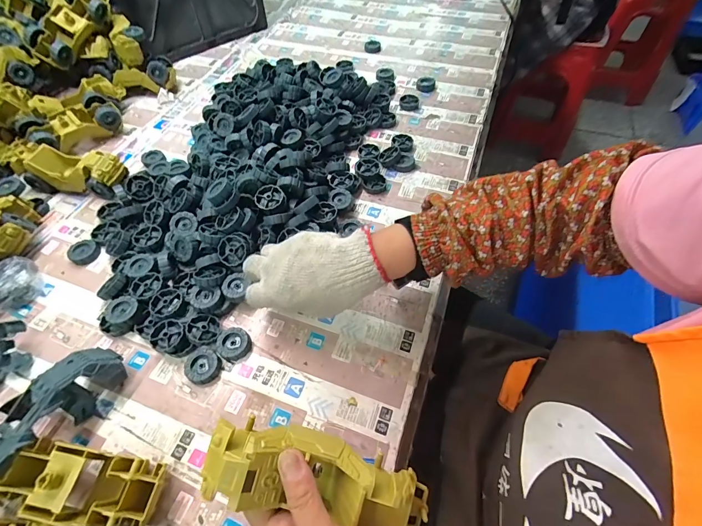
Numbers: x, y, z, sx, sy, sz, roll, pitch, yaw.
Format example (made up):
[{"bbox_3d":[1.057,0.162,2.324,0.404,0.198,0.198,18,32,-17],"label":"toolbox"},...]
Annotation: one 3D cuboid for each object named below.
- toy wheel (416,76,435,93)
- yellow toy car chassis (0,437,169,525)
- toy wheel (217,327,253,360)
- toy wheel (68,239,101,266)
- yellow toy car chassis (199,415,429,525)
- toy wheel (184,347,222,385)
[{"bbox_3d":[0.147,-0.352,0.678,0.036,0.012,0.044,9,58,7],"label":"toy wheel"},{"bbox_3d":[-0.248,0.206,0.322,0.150,0.054,0.058,5,58,6],"label":"yellow toy car chassis"},{"bbox_3d":[-0.140,0.096,0.411,0.038,0.010,0.039,-1,58,2],"label":"toy wheel"},{"bbox_3d":[-0.384,-0.015,0.497,0.038,0.014,0.037,-1,57,1],"label":"toy wheel"},{"bbox_3d":[-0.024,0.168,0.268,0.172,0.053,0.060,17,59,-1],"label":"yellow toy car chassis"},{"bbox_3d":[-0.171,0.118,0.397,0.037,0.010,0.039,-1,58,2],"label":"toy wheel"}]

